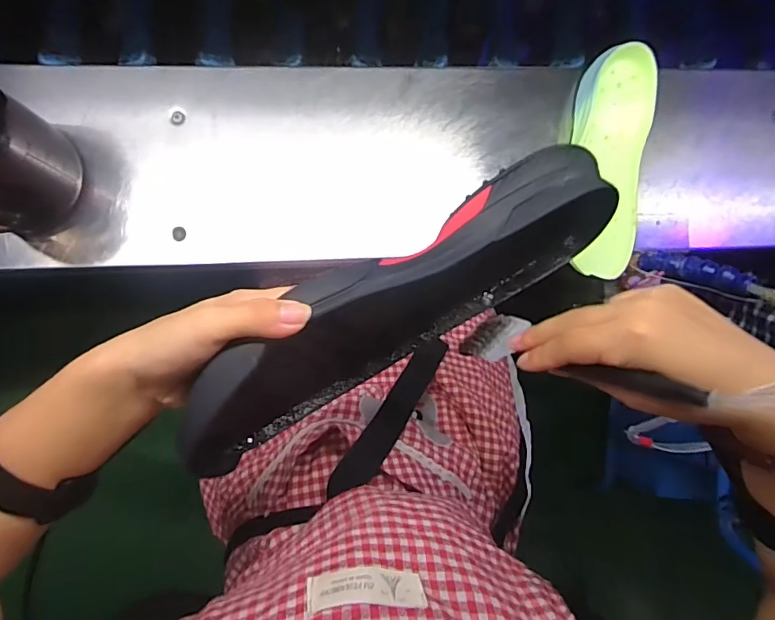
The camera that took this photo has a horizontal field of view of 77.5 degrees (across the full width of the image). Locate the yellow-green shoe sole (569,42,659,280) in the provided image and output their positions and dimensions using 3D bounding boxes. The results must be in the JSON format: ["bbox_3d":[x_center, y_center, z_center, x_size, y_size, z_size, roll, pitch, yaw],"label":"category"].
[{"bbox_3d":[0.266,-0.179,0.585,0.098,0.035,0.281,9,85,4],"label":"yellow-green shoe sole"}]

